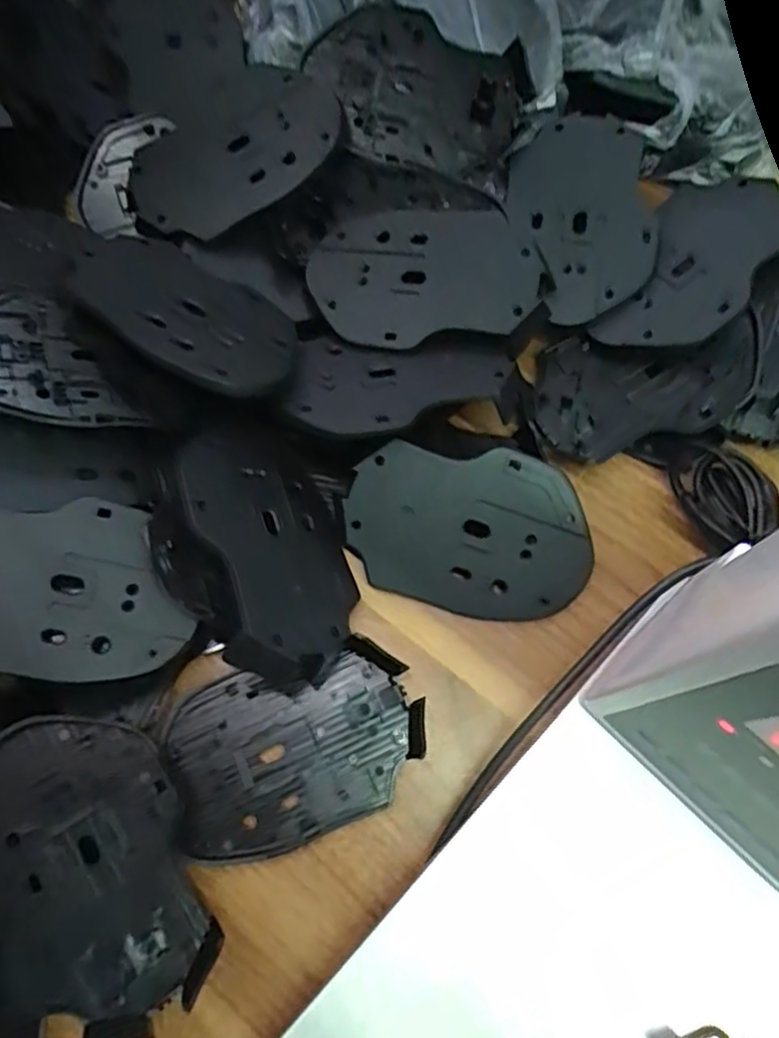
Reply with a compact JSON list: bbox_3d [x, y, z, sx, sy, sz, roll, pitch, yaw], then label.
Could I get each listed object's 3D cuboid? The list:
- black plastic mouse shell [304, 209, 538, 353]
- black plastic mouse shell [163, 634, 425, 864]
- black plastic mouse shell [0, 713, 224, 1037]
[{"bbox_3d":[0.016,-0.121,0.354,0.108,0.012,0.078,-4,72,0],"label":"black plastic mouse shell"},{"bbox_3d":[-0.039,0.097,0.306,0.104,0.011,0.072,-19,72,-5],"label":"black plastic mouse shell"},{"bbox_3d":[-0.116,0.136,0.281,0.074,0.033,0.115,-25,73,-7],"label":"black plastic mouse shell"}]

